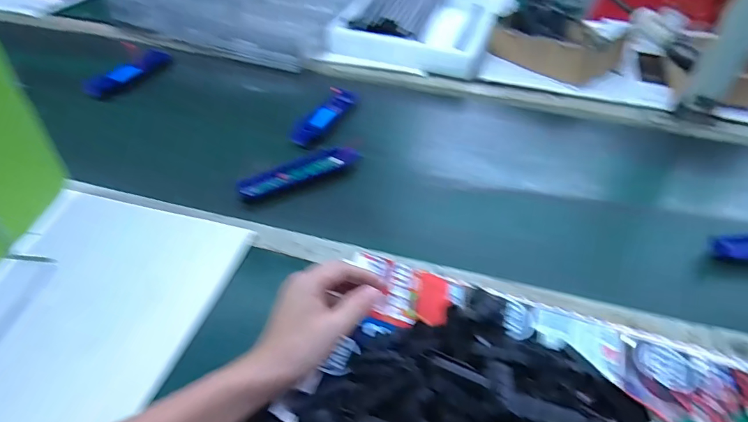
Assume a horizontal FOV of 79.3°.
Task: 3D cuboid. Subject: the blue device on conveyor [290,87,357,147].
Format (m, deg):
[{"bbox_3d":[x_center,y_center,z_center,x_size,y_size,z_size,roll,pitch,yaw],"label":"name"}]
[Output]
[{"bbox_3d":[-0.076,-0.159,0.723,0.044,0.014,0.170,18,45,15],"label":"blue device on conveyor"}]

